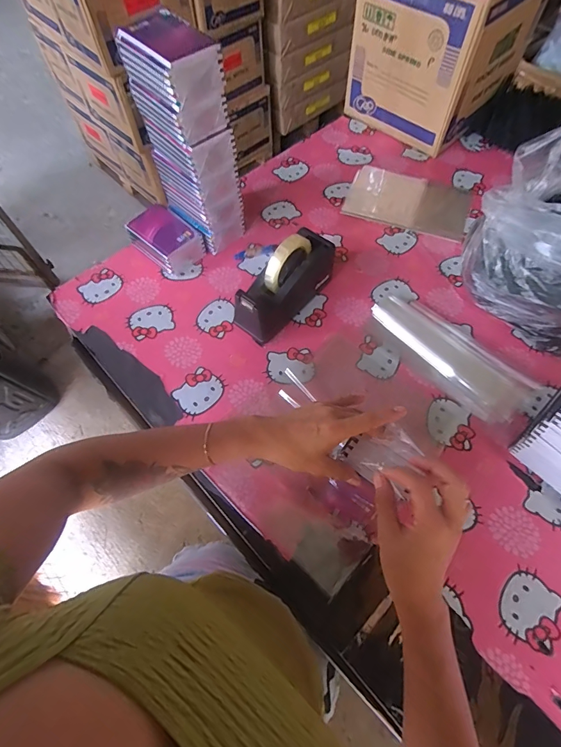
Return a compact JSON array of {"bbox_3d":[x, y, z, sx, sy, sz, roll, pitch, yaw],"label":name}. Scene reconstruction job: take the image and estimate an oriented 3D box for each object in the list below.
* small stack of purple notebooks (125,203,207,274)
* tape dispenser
[{"bbox_3d":[-0.230,-0.266,0.769,0.149,0.057,0.095,39,70,19],"label":"small stack of purple notebooks"},{"bbox_3d":[0.010,-0.161,0.680,0.079,0.126,0.208,37,69,18],"label":"tape dispenser"}]

